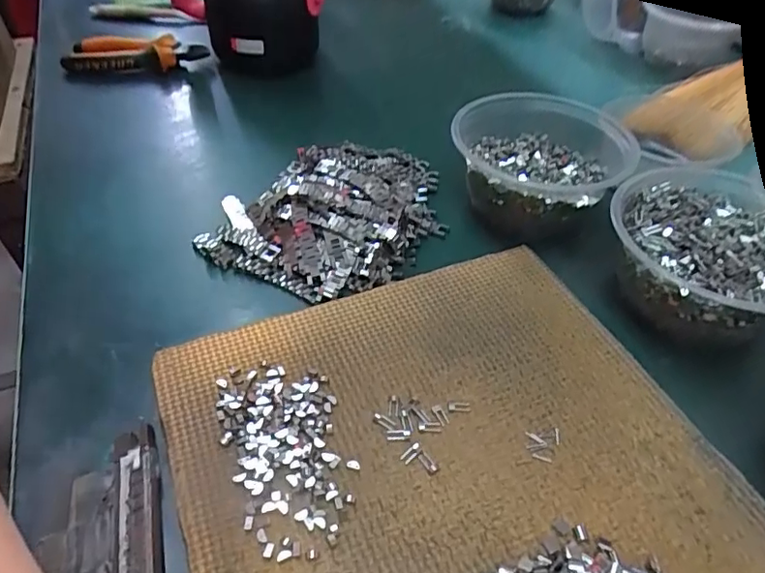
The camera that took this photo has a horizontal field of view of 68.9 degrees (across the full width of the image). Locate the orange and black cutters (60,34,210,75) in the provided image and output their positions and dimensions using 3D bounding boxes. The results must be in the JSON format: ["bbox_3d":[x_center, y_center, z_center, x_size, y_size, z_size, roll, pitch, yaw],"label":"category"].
[{"bbox_3d":[-0.279,-0.264,0.640,0.150,0.031,0.072,2,44,1],"label":"orange and black cutters"}]

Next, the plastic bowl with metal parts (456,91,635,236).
[{"bbox_3d":[0.122,-0.097,0.442,0.121,0.058,0.122,0,44,0],"label":"plastic bowl with metal parts"}]

